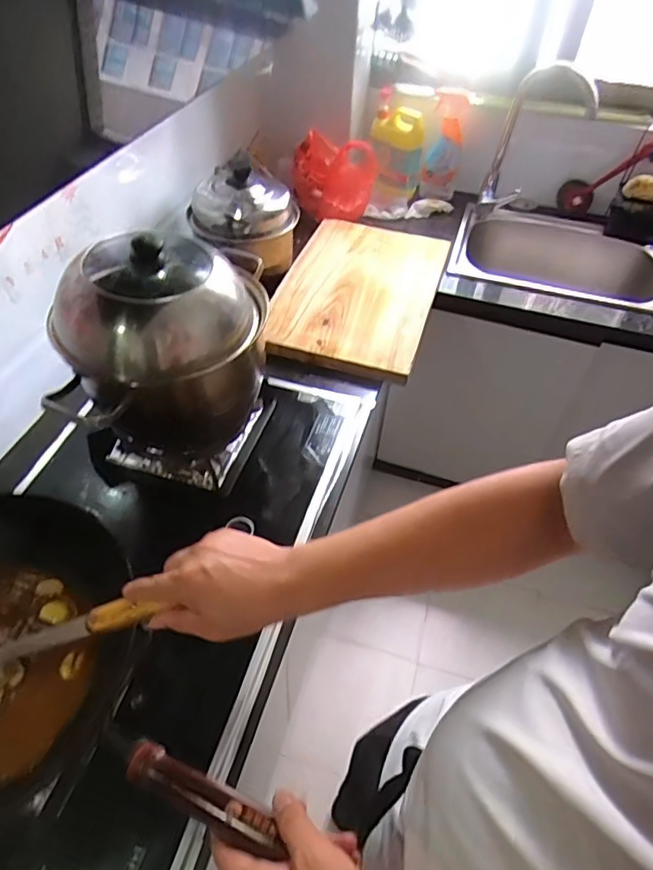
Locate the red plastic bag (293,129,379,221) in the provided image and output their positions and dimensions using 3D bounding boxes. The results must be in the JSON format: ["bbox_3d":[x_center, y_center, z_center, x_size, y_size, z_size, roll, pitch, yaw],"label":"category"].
[{"bbox_3d":[0.021,-0.635,1.342,0.190,0.162,0.143,10,48,6],"label":"red plastic bag"}]

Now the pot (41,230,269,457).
[{"bbox_3d":[-0.210,-0.113,0.730,0.284,0.246,0.234,-15,51,-16],"label":"pot"}]

